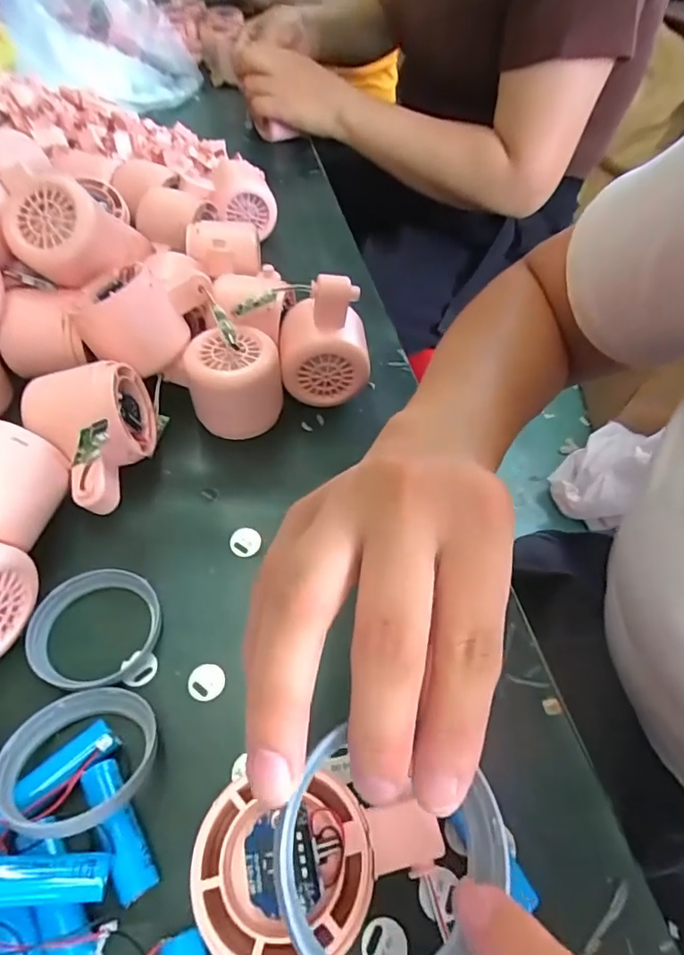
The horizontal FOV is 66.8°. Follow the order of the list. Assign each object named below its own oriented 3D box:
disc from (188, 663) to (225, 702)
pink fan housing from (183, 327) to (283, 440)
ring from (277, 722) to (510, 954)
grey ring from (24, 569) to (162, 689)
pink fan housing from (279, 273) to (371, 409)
[{"bbox_3d":[-0.064,0.096,0.244,0.017,0.004,0.016,2,51,-3],"label":"disc"},{"bbox_3d":[-0.068,-0.059,0.333,0.057,0.053,0.053,-7,52,-9],"label":"pink fan housing"},{"bbox_3d":[0.012,0.094,0.126,0.055,0.010,0.051,2,51,-3],"label":"ring"},{"bbox_3d":[-0.118,0.072,0.251,0.055,0.015,0.057,2,51,-3],"label":"grey ring"},{"bbox_3d":[-0.012,-0.089,0.341,0.055,0.086,0.048,-1,52,-5],"label":"pink fan housing"}]

